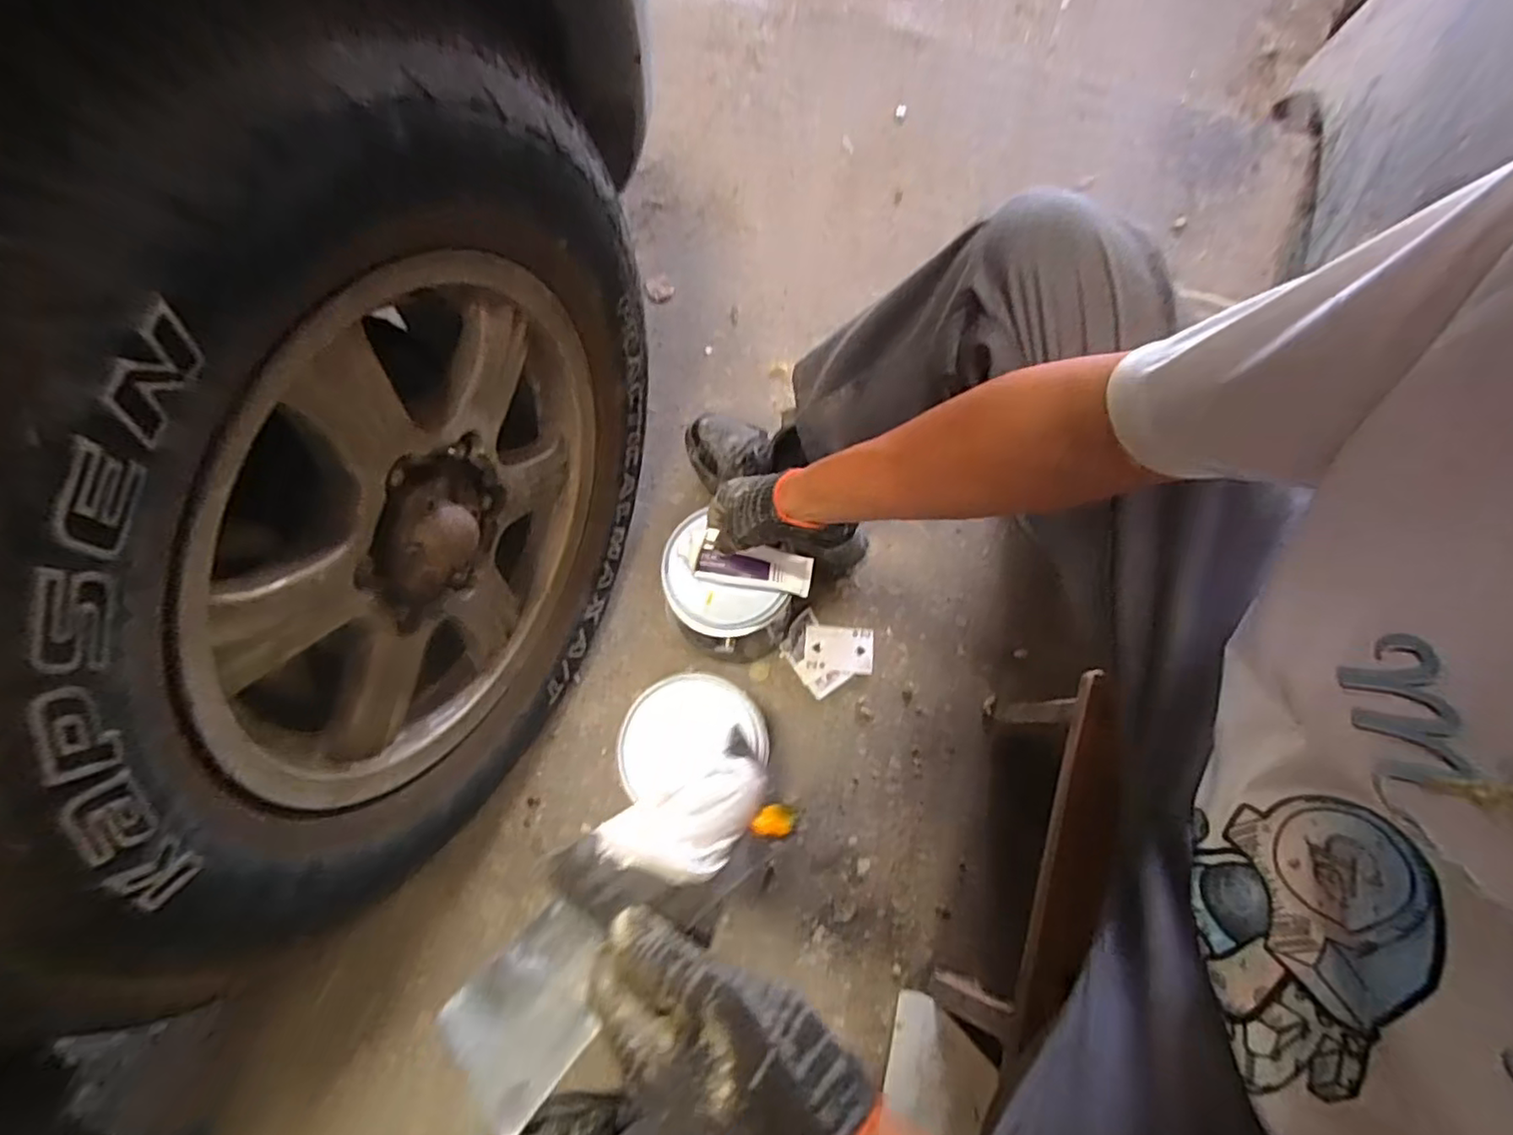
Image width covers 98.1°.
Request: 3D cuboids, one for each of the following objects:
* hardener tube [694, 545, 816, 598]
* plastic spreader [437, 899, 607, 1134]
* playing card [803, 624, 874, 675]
[{"bbox_3d":[-0.001,-0.002,0.678,0.117,0.044,0.024,10,33,0],"label":"hardener tube"},{"bbox_3d":[-0.108,0.216,0.322,0.077,0.005,0.065,-40,59,-22],"label":"plastic spreader"},{"bbox_3d":[0.103,0.100,0.817,0.085,0.004,0.056,5,72,4],"label":"playing card"}]

